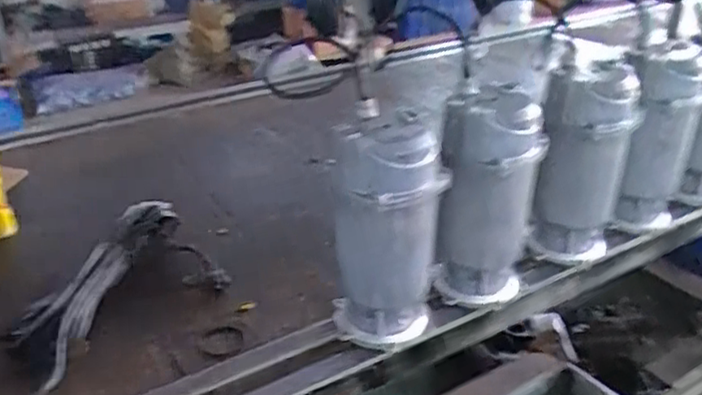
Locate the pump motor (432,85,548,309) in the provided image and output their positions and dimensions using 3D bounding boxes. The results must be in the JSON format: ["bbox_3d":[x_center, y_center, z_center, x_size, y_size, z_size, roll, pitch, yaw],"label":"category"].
[{"bbox_3d":[0.184,0.011,0.876,0.121,0.287,0.122,6,29,14],"label":"pump motor"}]

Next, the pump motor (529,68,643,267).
[{"bbox_3d":[0.337,-0.038,0.954,0.122,0.287,0.111,11,30,22],"label":"pump motor"}]

